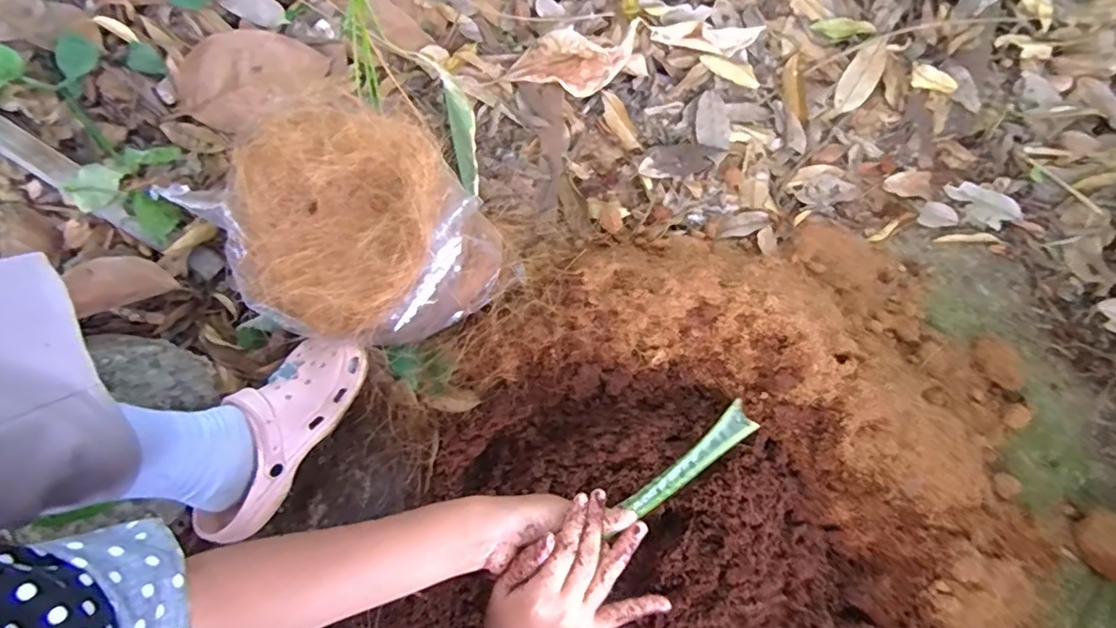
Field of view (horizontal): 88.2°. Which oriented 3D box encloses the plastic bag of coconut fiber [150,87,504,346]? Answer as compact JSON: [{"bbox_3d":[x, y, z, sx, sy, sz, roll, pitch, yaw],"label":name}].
[{"bbox_3d":[-0.231,-0.093,0.621,0.262,0.226,0.241,38,77,12],"label":"plastic bag of coconut fiber"}]

